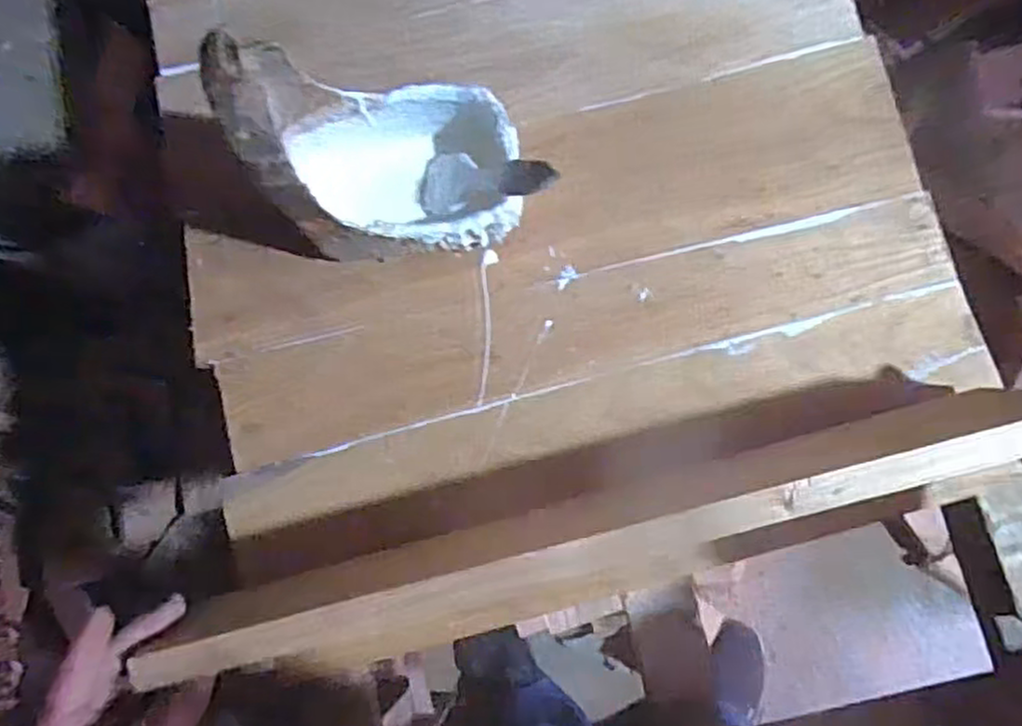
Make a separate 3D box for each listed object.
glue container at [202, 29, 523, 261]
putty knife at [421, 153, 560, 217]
[{"bbox_3d":[-0.076,-0.141,0.472,0.158,0.206,0.111,-14,82,2],"label":"glue container"},{"bbox_3d":[-0.019,-0.125,0.509,0.012,0.148,0.041,24,83,-37],"label":"putty knife"}]

